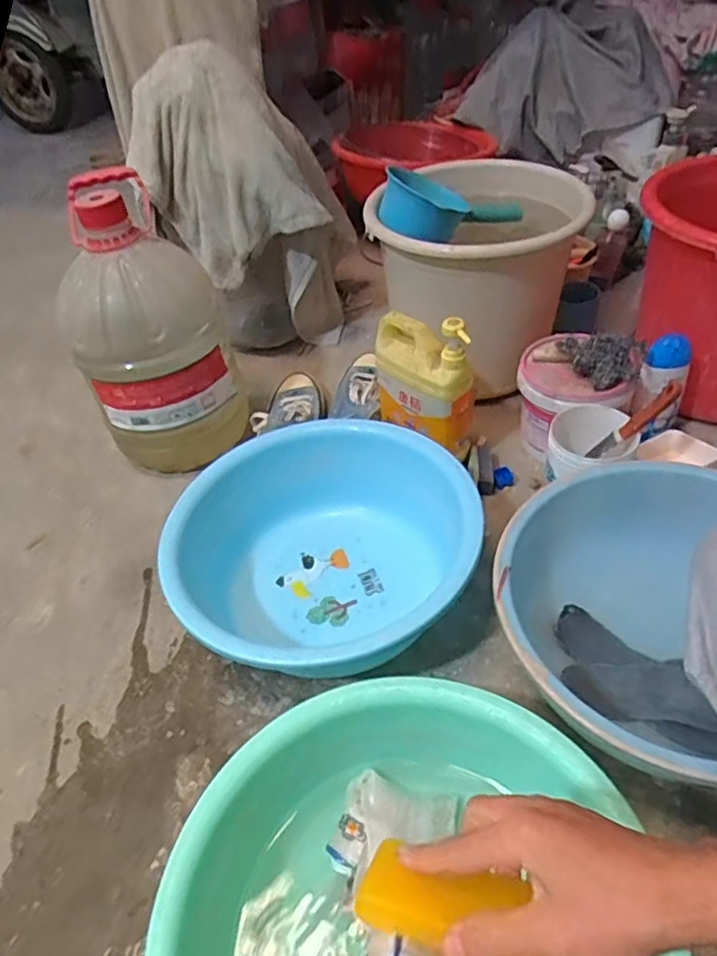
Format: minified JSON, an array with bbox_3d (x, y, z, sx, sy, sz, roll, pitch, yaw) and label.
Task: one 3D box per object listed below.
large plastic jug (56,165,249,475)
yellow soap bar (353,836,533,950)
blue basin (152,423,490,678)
[{"bbox_3d":[-0.301,-0.202,0.940,0.205,0.400,0.188,-10,42,-3],"label":"large plastic jug"},{"bbox_3d":[0.051,0.222,0.327,0.098,0.020,0.044,11,45,19],"label":"yellow soap bar"},{"bbox_3d":[-0.036,0.094,0.764,0.359,0.130,0.343,-28,46,-21],"label":"blue basin"}]

